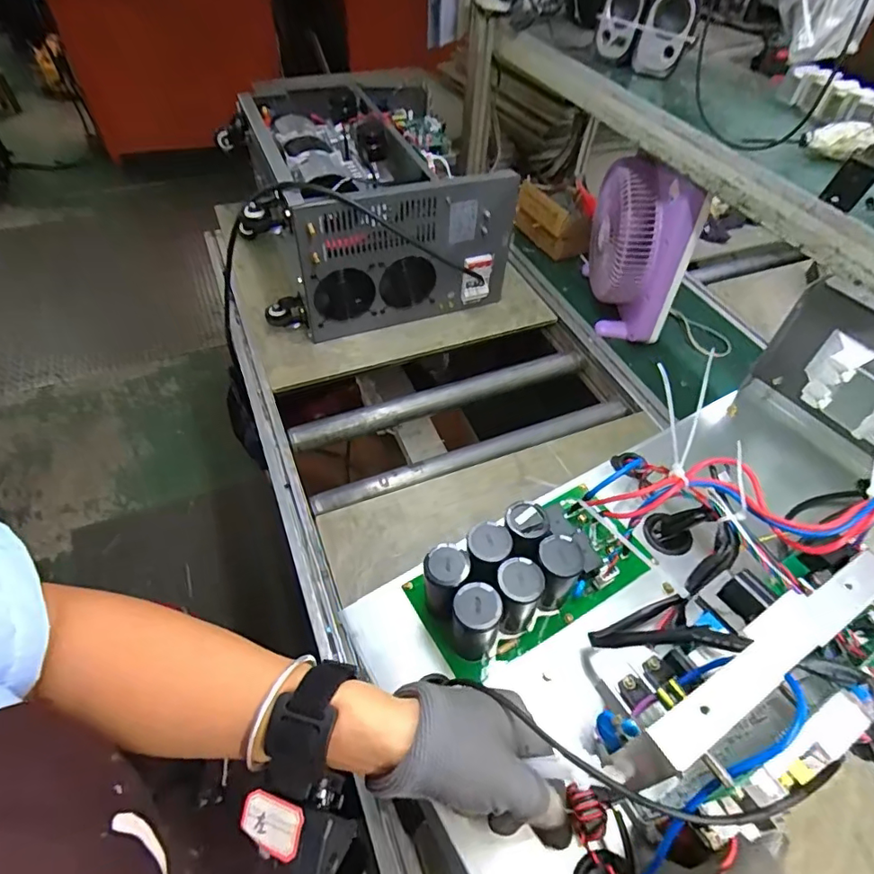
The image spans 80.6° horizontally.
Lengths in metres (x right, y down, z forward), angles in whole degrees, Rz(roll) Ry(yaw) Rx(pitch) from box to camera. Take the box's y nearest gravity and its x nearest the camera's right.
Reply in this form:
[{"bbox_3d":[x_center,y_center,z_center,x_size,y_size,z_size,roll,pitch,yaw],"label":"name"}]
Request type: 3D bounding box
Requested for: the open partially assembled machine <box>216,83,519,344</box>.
[{"bbox_3d":[-0.167,-0.475,1.061,0.450,0.278,0.509,-16,53,-16],"label":"open partially assembled machine"}]

